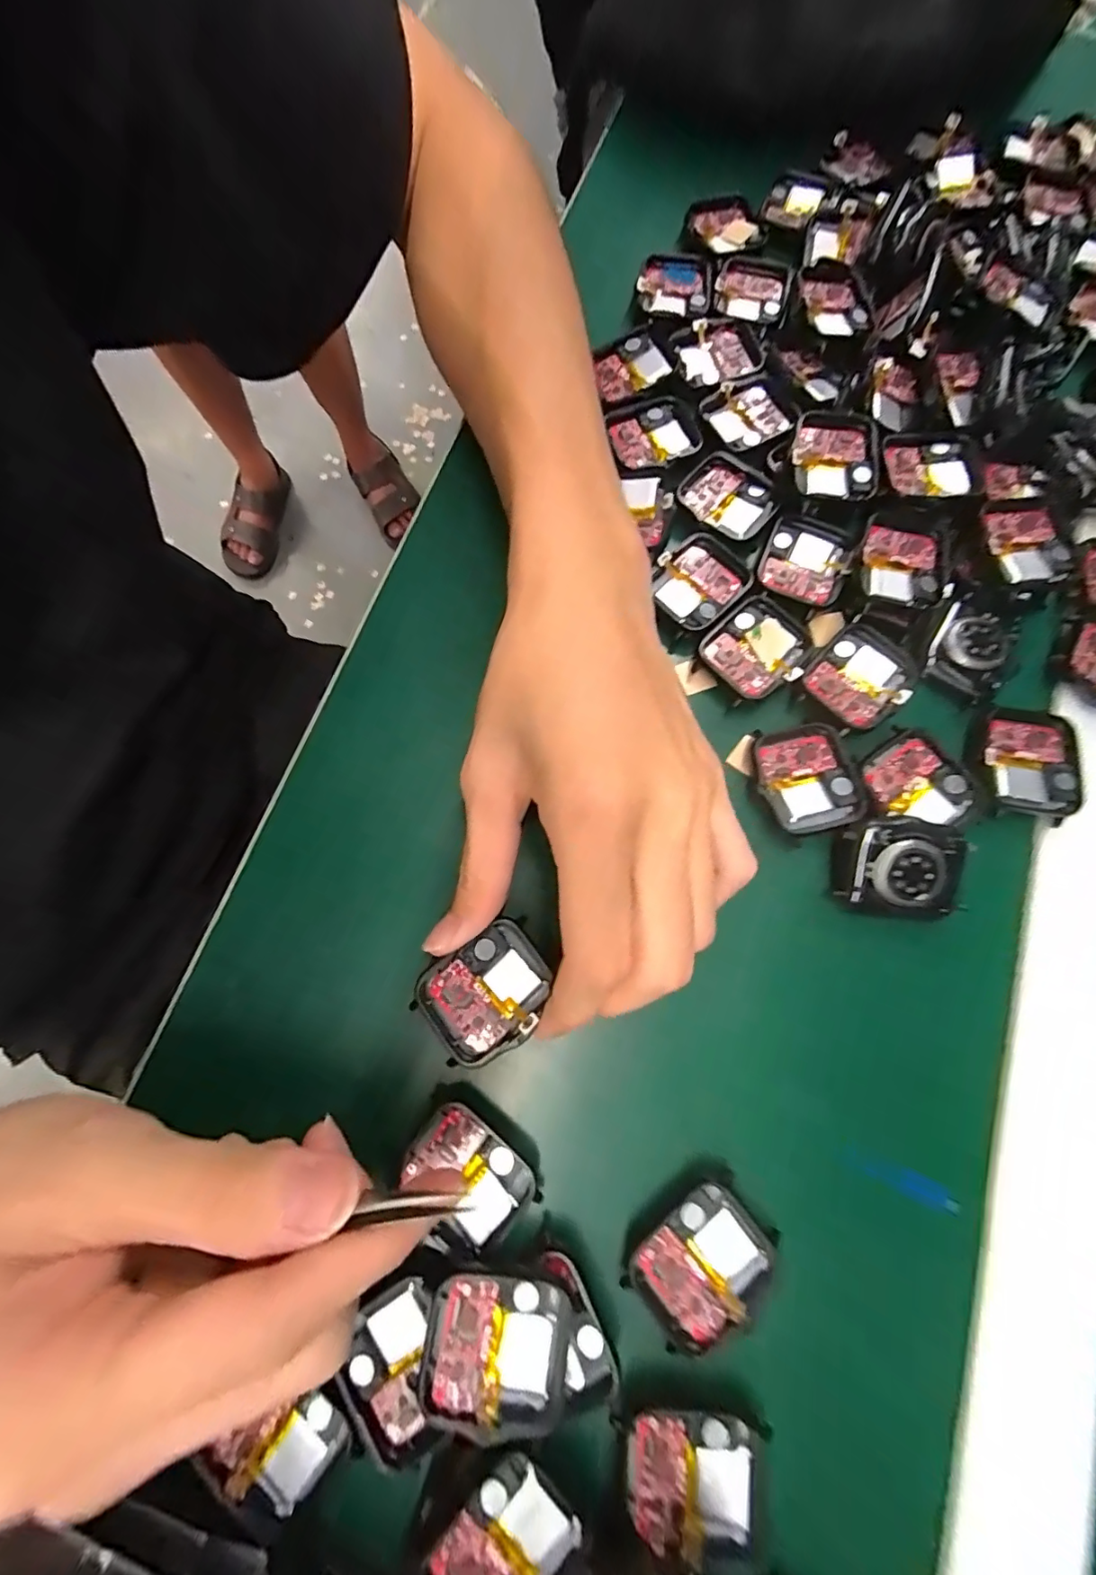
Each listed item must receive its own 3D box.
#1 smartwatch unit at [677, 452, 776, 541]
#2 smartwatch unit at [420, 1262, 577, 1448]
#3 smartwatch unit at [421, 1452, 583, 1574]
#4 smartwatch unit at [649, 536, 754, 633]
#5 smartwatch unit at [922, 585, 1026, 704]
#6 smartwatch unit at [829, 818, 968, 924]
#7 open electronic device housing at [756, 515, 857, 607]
[{"bbox_3d":[0.084,-0.134,0.238,0.039,0.005,0.035,41,79,8],"label":"smartwatch unit"},{"bbox_3d":[-0.015,0.169,0.157,0.043,0.012,0.036,10,76,1],"label":"smartwatch unit"},{"bbox_3d":[-0.012,0.215,0.146,0.037,0.008,0.036,-43,81,-10],"label":"smartwatch unit"},{"bbox_3d":[0.066,-0.091,0.228,0.037,0.005,0.041,42,79,9],"label":"smartwatch unit"},{"bbox_3d":[0.183,-0.062,0.221,0.033,0.010,0.046,29,78,6],"label":"smartwatch unit"},{"bbox_3d":[0.133,0.031,0.195,0.044,0.010,0.036,11,96,10],"label":"smartwatch unit"},{"bbox_3d":[0.115,-0.101,0.231,0.036,0.007,0.038,24,77,5],"label":"open electronic device housing"}]

